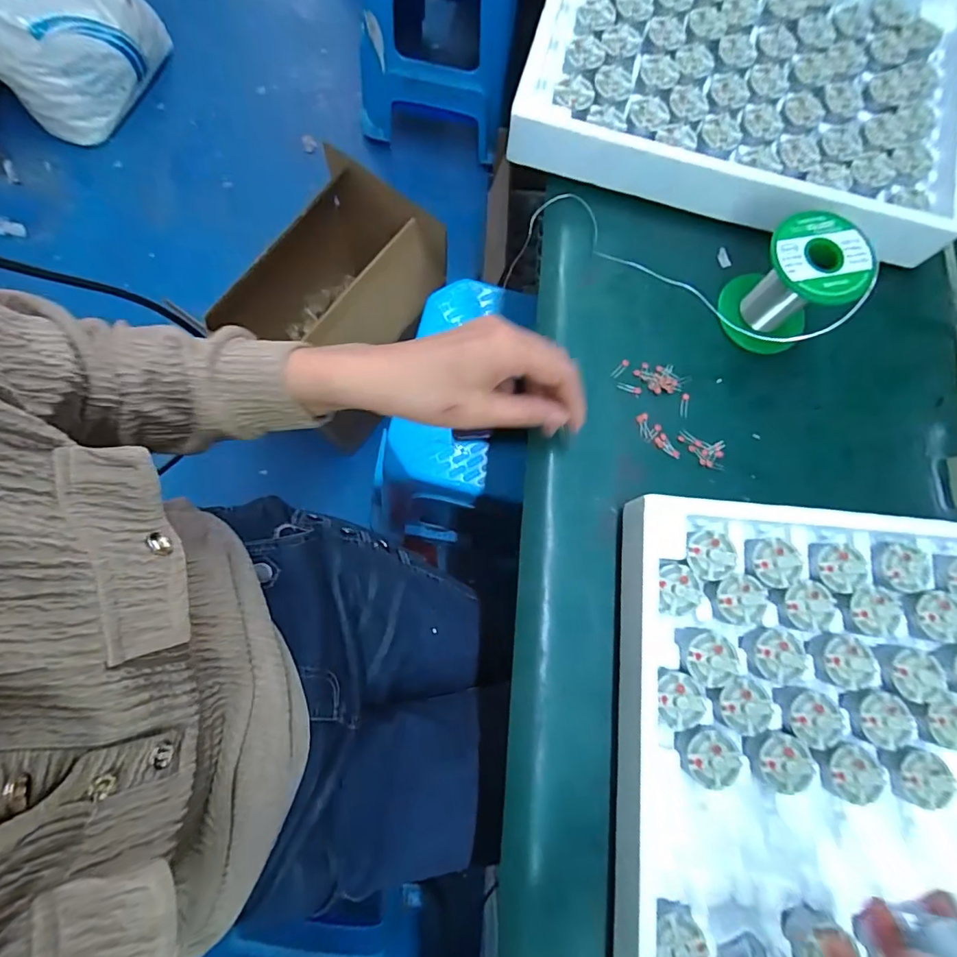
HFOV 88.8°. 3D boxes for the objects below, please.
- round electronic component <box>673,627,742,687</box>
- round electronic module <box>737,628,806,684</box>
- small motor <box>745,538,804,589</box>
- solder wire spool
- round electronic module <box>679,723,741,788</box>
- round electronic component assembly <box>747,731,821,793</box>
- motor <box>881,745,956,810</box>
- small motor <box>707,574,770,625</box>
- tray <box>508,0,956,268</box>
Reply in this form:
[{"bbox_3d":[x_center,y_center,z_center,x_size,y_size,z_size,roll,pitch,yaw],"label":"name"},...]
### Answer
[{"bbox_3d":[0.140,0.109,0.300,0.034,0.023,0.031,0,78,-1],"label":"round electronic component"},{"bbox_3d":[0.183,0.108,0.302,0.032,0.019,0.030,7,78,0],"label":"round electronic module"},{"bbox_3d":[0.189,0.055,0.314,0.034,0.020,0.029,26,79,4],"label":"small motor"},{"bbox_3d":[0.225,-0.138,0.358,0.068,0.079,0.066,0,78,-1],"label":"solder wire spool"},{"bbox_3d":[0.136,0.163,0.286,0.030,0.016,0.031,0,78,-1],"label":"round electronic module"},{"bbox_3d":[0.180,0.168,0.288,0.032,0.017,0.032,0,78,-1],"label":"round electronic component assembly"},{"bbox_3d":[0.260,0.176,0.289,0.028,0.016,0.030,-12,79,-4],"label":"motor"},{"bbox_3d":[0.164,0.076,0.306,0.033,0.016,0.029,-6,78,-3],"label":"small motor"},{"bbox_3d":[0.222,-0.331,0.398,0.347,0.037,0.255,13,78,1],"label":"tray"}]

